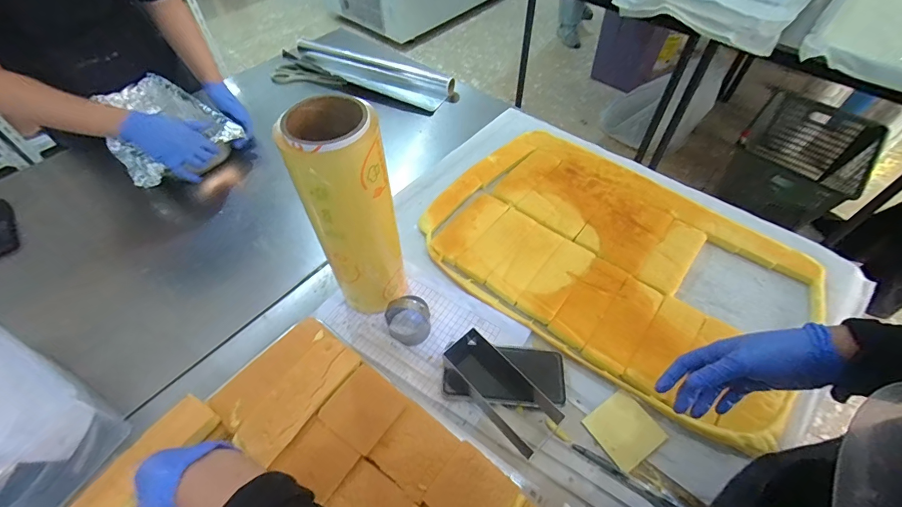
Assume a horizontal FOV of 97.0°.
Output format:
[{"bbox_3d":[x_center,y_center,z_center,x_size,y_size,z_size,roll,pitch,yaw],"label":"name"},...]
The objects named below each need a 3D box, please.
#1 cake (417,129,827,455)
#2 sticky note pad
[{"bbox_3d":[0.261,-0.008,0.655,0.570,0.018,0.391,30,64,21],"label":"cake"},{"bbox_3d":[0.224,0.226,0.515,0.076,0.004,0.075,-32,61,-15],"label":"sticky note pad"}]

